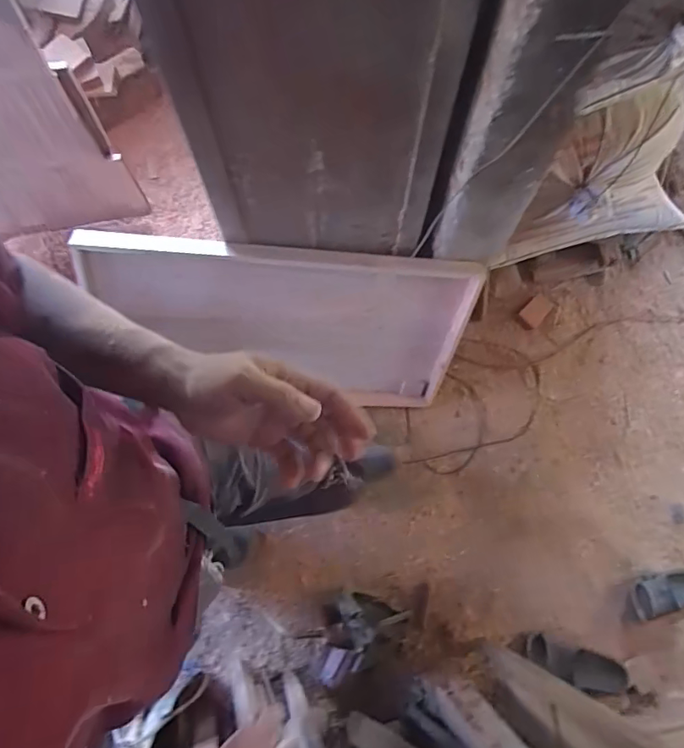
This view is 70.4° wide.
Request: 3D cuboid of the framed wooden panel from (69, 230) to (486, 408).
[{"bbox_3d":[-0.133,-0.107,1.274,0.949,0.513,0.051,3,46,-12],"label":"framed wooden panel"}]

